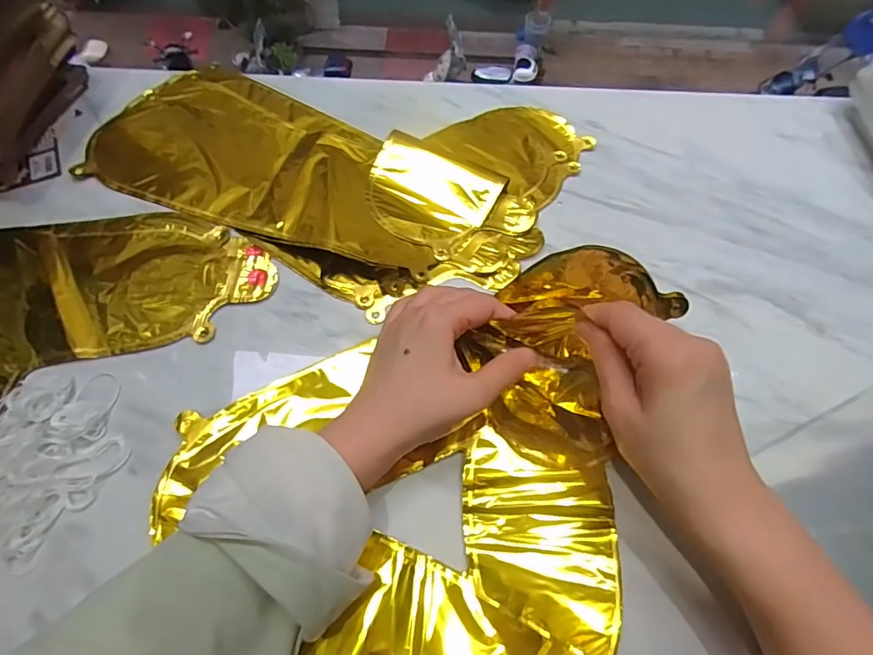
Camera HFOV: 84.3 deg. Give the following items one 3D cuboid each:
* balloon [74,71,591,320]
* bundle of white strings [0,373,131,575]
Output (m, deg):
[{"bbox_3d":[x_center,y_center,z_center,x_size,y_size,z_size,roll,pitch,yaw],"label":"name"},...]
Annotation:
[{"bbox_3d":[-0.092,-0.170,0.451,0.405,0.014,0.265,26,64,12],"label":"balloon"},{"bbox_3d":[-0.265,0.089,0.306,0.094,0.016,0.123,27,64,12],"label":"bundle of white strings"}]

